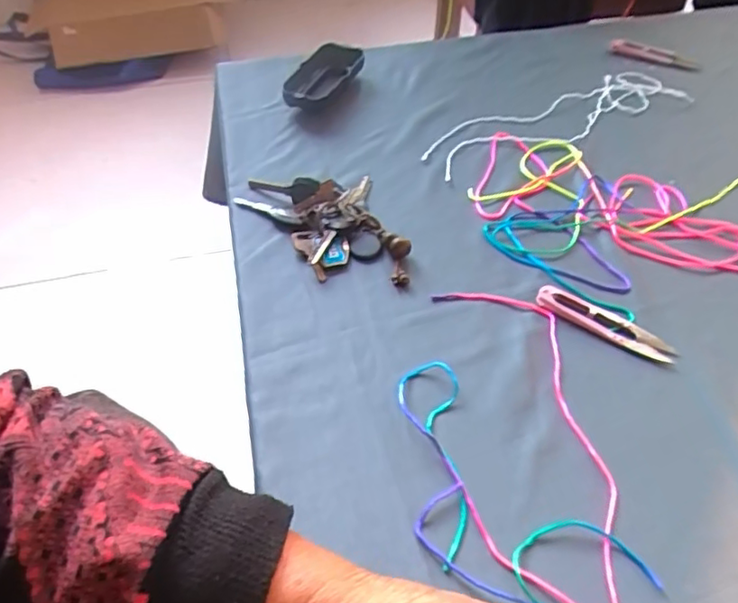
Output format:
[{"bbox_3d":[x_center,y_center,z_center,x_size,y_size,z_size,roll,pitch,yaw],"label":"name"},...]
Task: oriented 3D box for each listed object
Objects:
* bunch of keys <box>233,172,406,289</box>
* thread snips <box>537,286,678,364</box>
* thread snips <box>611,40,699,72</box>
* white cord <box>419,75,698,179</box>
[{"bbox_3d":[-0.037,-0.063,0.503,0.113,0.023,0.146,-14,50,-12],"label":"bunch of keys"},{"bbox_3d":[0.171,0.015,0.439,0.100,0.009,0.021,25,53,20],"label":"thread snips"},{"bbox_3d":[0.334,-0.289,0.706,0.102,0.006,0.023,24,53,19],"label":"thread snips"},{"bbox_3d":[0.194,-0.188,0.612,0.305,0.008,0.076,-21,53,-18],"label":"white cord"}]

